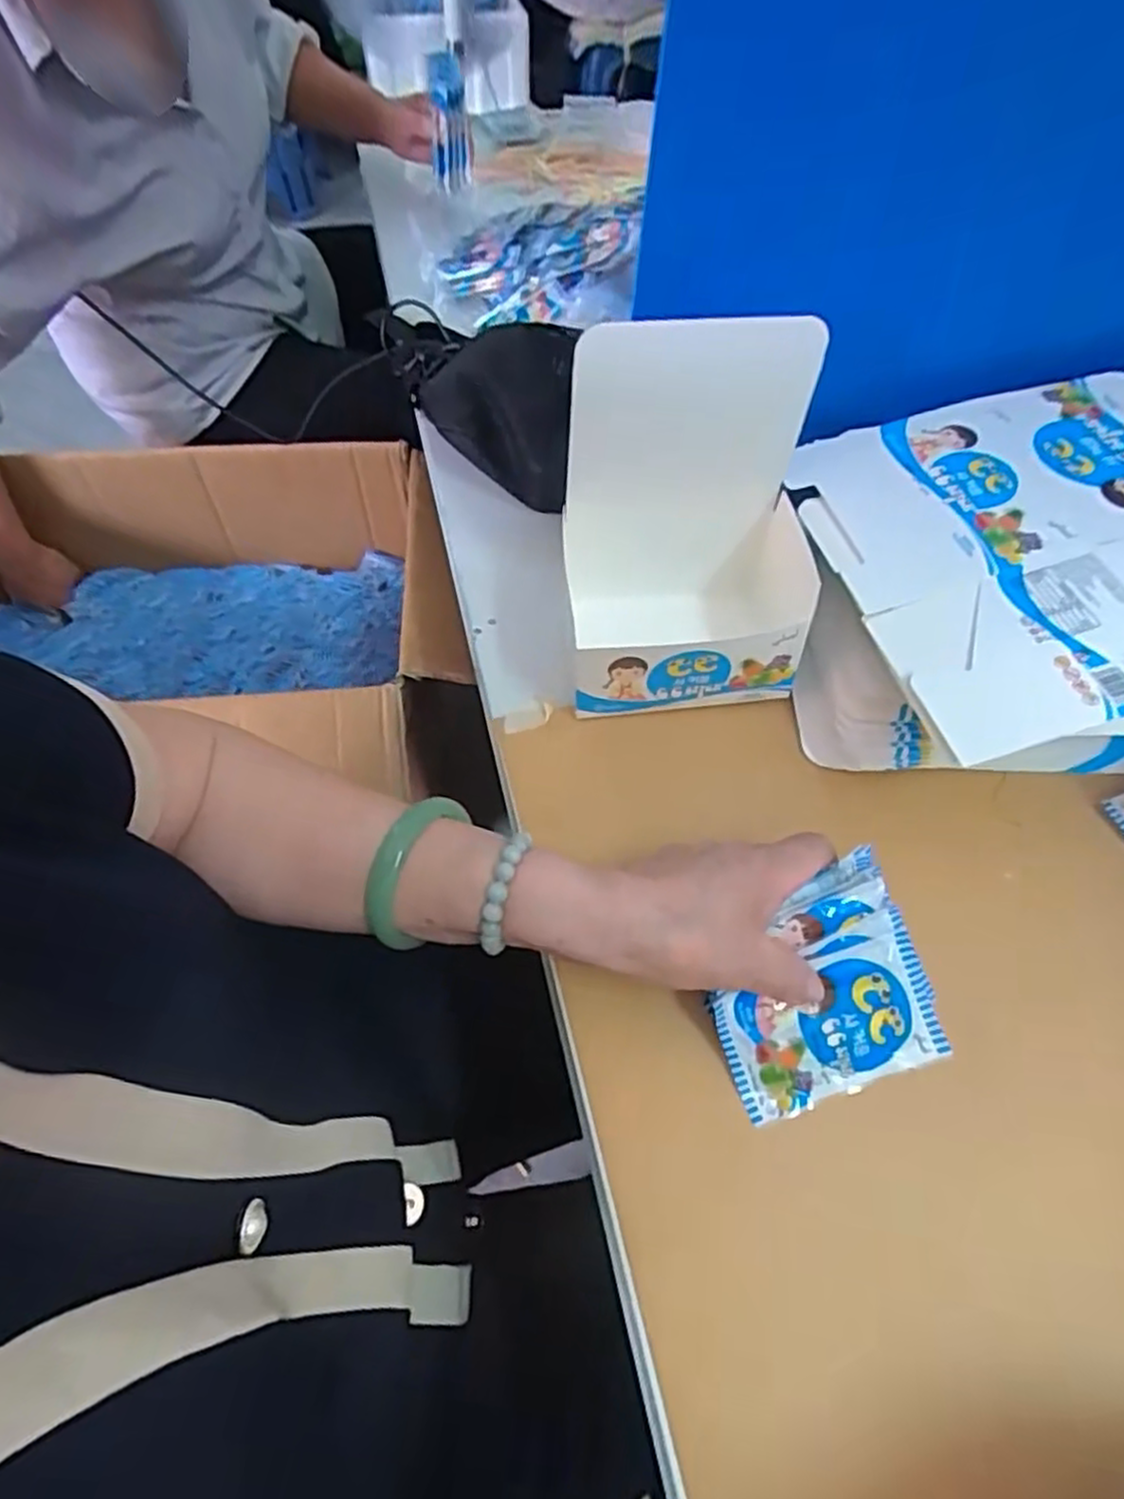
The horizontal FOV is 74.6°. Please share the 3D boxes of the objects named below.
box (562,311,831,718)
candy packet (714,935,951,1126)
[{"bbox_3d":[0.090,-0.123,0.442,0.164,0.203,0.126,-3,57,-4],"label":"box"},{"bbox_3d":[0.128,0.136,0.360,0.097,0.006,0.067,-20,90,0],"label":"candy packet"}]

